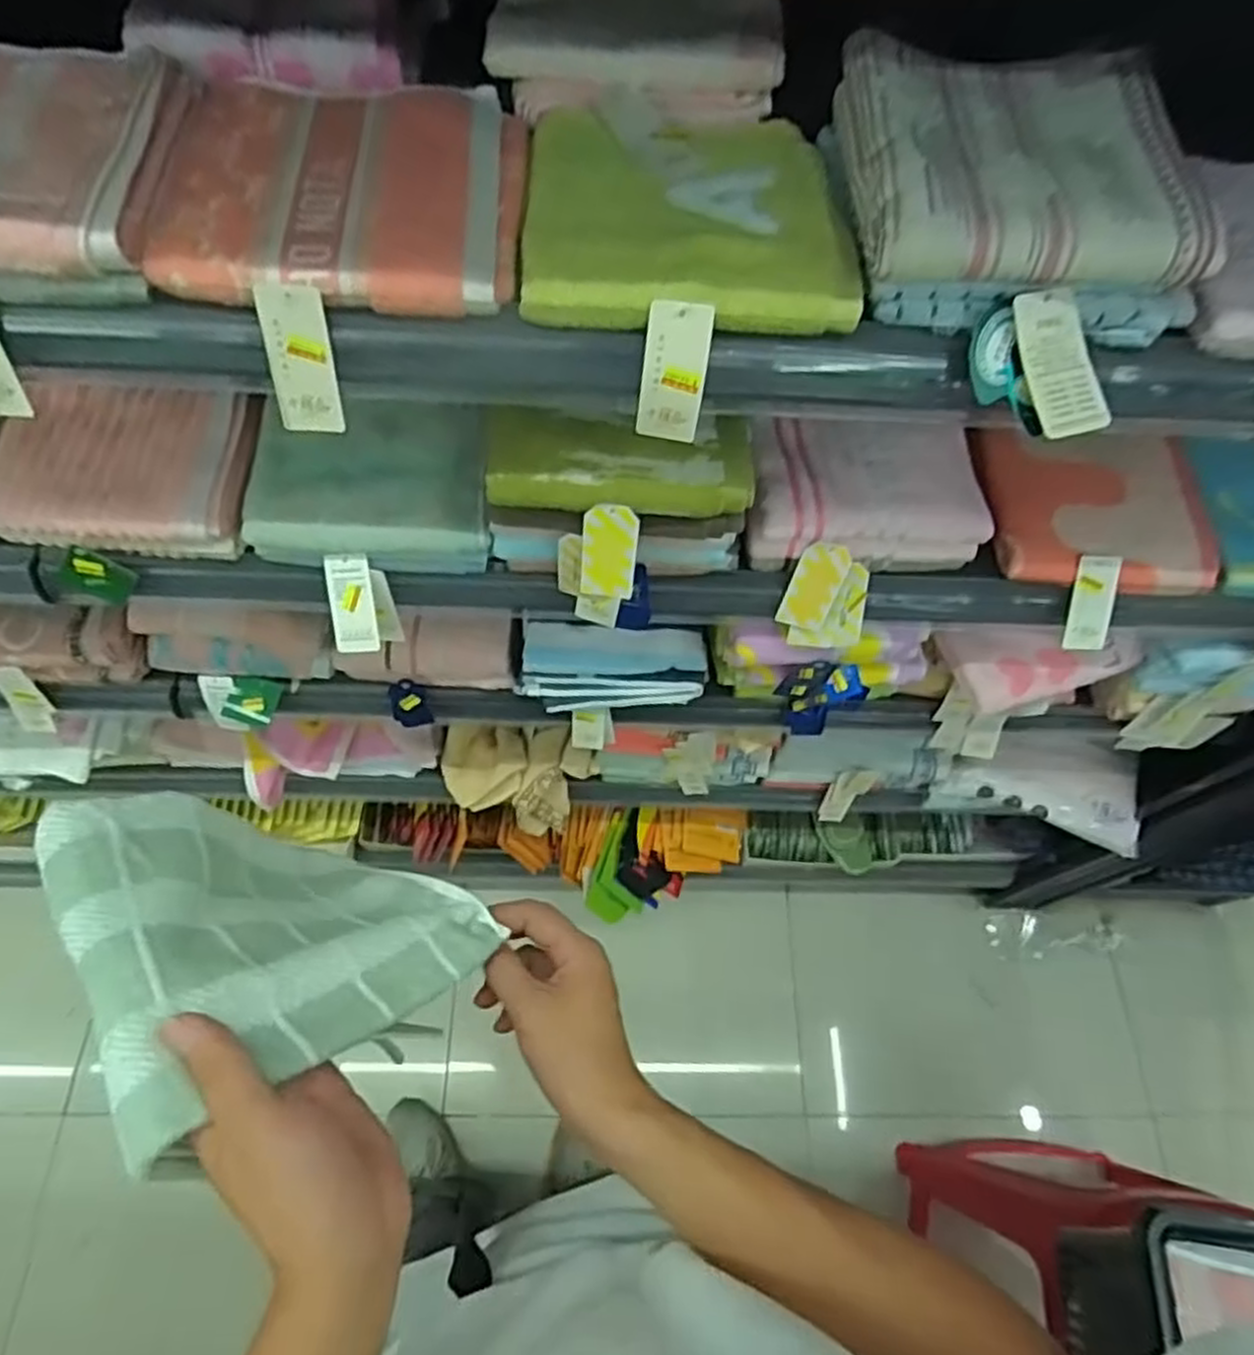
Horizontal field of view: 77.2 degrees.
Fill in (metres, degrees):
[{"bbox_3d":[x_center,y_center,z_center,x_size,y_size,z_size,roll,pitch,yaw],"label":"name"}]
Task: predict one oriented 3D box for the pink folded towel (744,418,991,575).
[{"bbox_3d":[0.191,-0.147,0.644,0.185,0.069,0.109,3,63,-2],"label":"pink folded towel"}]

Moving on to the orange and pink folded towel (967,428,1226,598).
[{"bbox_3d":[0.412,-0.150,0.683,0.195,0.041,0.141,3,63,-2],"label":"orange and pink folded towel"}]

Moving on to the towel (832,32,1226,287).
[{"bbox_3d":[0.223,-0.289,0.445,0.185,0.041,0.158,0,63,-4],"label":"towel"}]

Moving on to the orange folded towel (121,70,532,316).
[{"bbox_3d":[-0.161,-0.279,0.446,0.199,0.025,0.171,-2,63,-5],"label":"orange folded towel"}]

